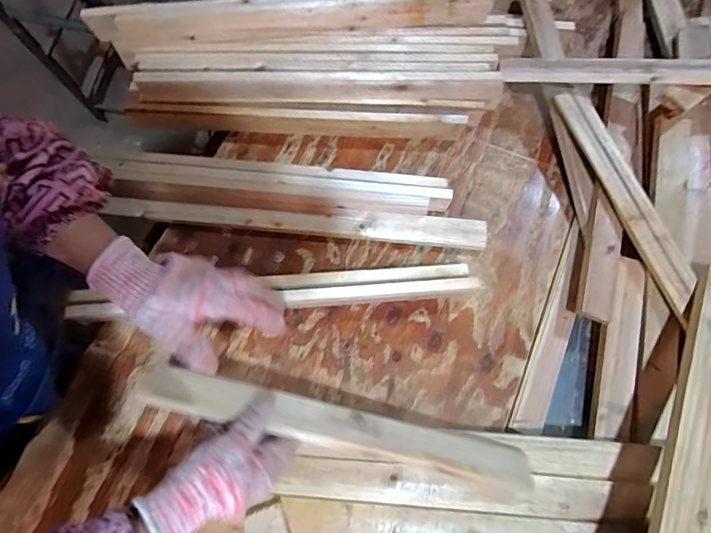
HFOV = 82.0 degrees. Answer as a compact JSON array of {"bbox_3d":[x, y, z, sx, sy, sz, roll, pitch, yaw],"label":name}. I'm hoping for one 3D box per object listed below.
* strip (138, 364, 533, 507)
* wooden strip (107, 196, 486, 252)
[{"bbox_3d":[-0.014,0.171,0.422,0.406,0.014,0.047,14,45,-3],"label":"strip"},{"bbox_3d":[-0.076,-0.070,0.558,0.496,0.031,0.046,6,73,1],"label":"wooden strip"}]

